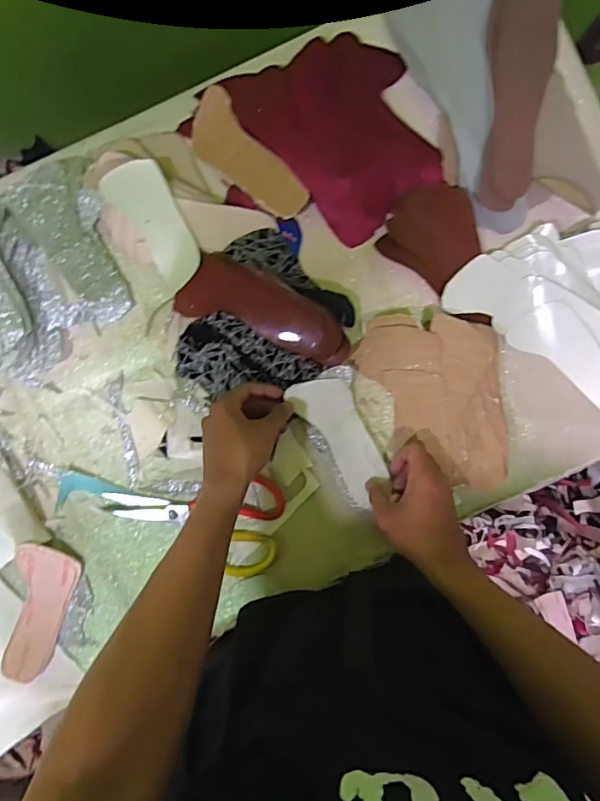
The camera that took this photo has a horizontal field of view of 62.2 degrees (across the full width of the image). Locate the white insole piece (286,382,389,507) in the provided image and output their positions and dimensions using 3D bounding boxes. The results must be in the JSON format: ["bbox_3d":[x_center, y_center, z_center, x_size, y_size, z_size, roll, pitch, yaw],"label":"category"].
[{"bbox_3d":[0.051,0.040,0.582,0.061,0.013,0.153,-31,93,-1],"label":"white insole piece"}]

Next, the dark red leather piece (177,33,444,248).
[{"bbox_3d":[0.026,-0.295,0.574,0.242,0.038,0.222,0,89,0],"label":"dark red leather piece"}]

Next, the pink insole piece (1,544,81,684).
[{"bbox_3d":[-0.306,0.246,0.586,0.064,0.027,0.153,10,89,0],"label":"pink insole piece"}]

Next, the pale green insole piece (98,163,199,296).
[{"bbox_3d":[-0.164,-0.204,0.571,0.065,0.021,0.149,-33,89,-1],"label":"pale green insole piece"}]

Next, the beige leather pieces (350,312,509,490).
[{"bbox_3d":[0.153,0.002,0.578,0.152,0.024,0.200,-6,98,19],"label":"beige leather pieces"}]

